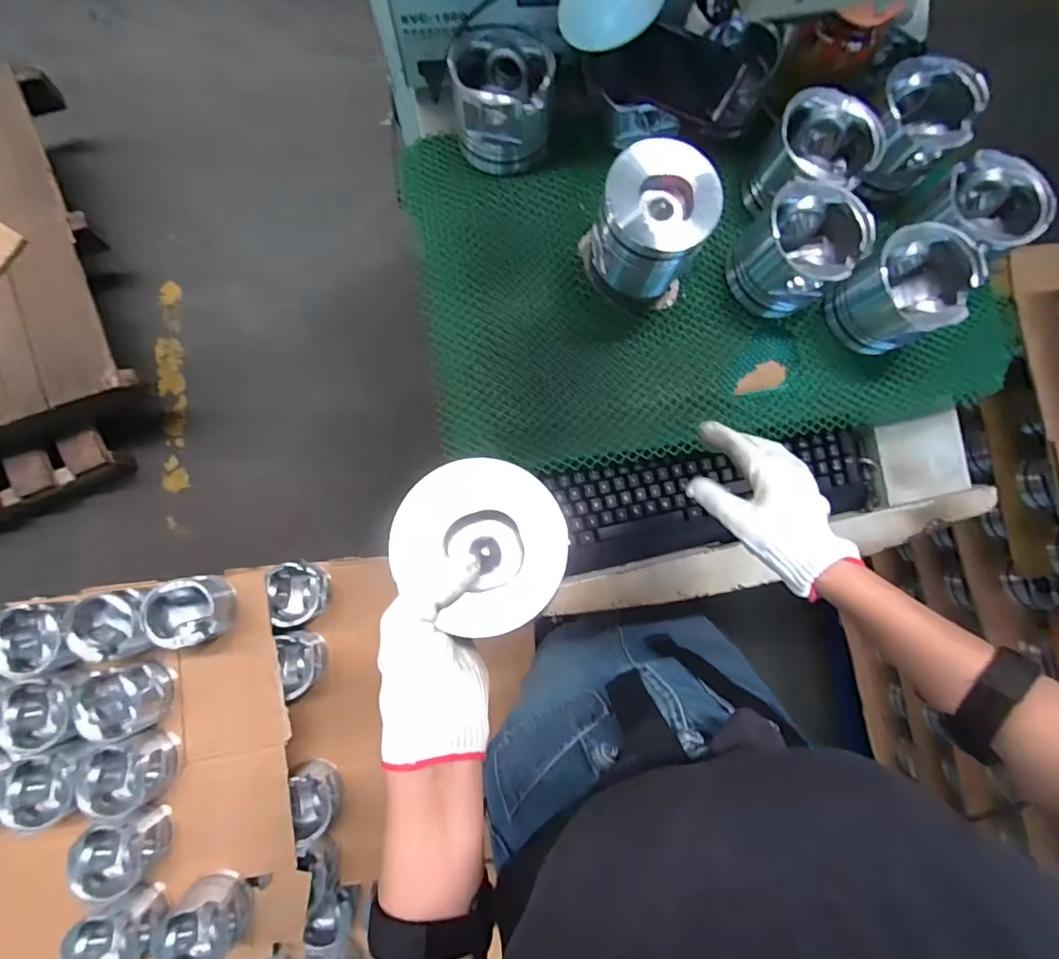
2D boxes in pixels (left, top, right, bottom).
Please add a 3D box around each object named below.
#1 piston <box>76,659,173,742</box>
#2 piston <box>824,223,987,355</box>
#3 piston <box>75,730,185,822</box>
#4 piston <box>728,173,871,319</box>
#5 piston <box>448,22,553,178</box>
[{"bbox_3d":[-0.669,0.364,0.867,0.119,0.078,0.113,-15,84,-6],"label":"piston"},{"bbox_3d":[0.408,-0.203,0.574,0.107,0.103,0.100,0,83,-4],"label":"piston"},{"bbox_3d":[-0.649,0.477,0.853,0.111,0.081,0.115,0,83,-4],"label":"piston"},{"bbox_3d":[0.292,-0.251,0.573,0.104,0.101,0.107,0,83,-4],"label":"piston"},{"bbox_3d":[-0.031,-0.429,0.601,0.108,0.100,0.101,0,83,-4],"label":"piston"}]

